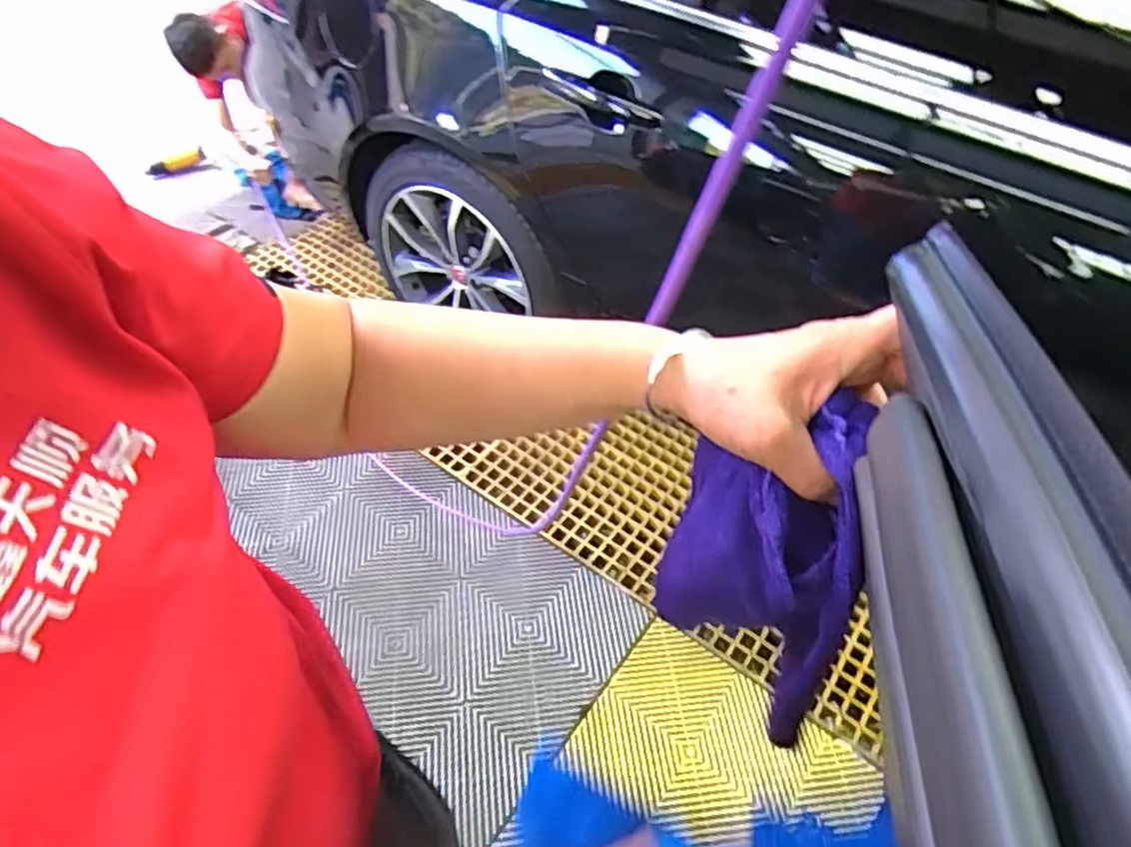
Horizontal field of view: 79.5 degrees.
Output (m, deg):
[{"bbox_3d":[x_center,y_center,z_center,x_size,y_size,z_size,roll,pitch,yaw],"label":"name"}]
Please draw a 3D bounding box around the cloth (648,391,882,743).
[{"bbox_3d":[0.099,0.073,0.350,0.096,0.190,0.027,25,37,28],"label":"cloth"}]

